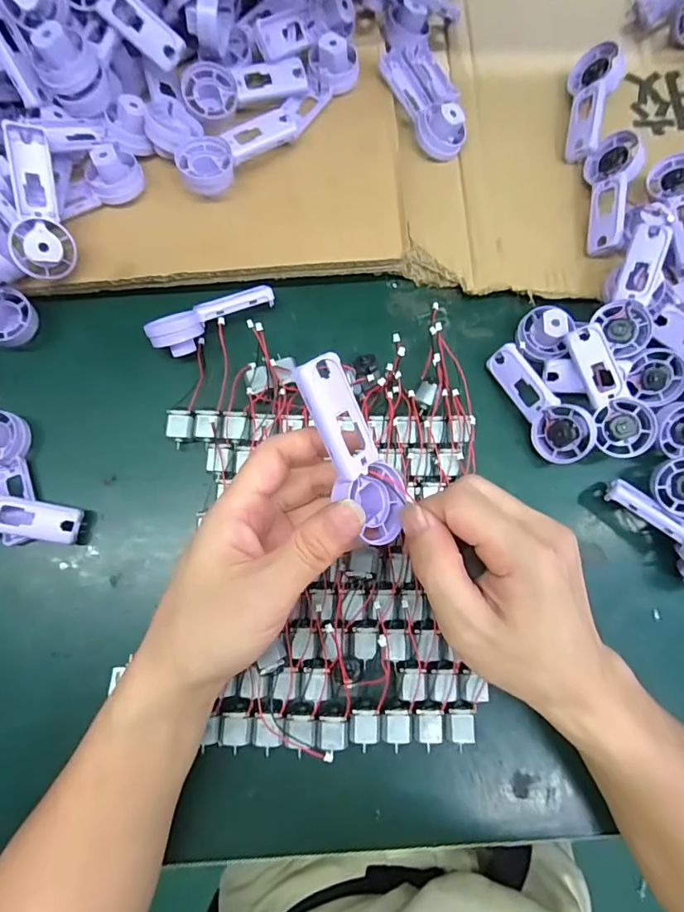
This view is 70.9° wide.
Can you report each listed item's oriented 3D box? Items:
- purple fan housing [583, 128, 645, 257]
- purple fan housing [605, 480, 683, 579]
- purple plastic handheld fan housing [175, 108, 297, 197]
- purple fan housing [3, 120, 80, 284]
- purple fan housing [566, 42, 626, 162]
[{"bbox_3d":[0.204,-0.196,0.363,0.021,0.039,0.094,19,77,-40],"label":"purple fan housing"},{"bbox_3d":[0.216,0.053,0.323,0.092,0.038,0.026,40,80,9],"label":"purple fan housing"},{"bbox_3d":[-0.075,-0.221,0.354,0.092,0.023,0.041,-28,79,-7],"label":"purple plastic handheld fan housing"},{"bbox_3d":[-0.206,-0.170,0.323,0.035,0.026,0.091,-5,95,0],"label":"purple fan housing"},{"bbox_3d":[0.198,-0.279,0.381,0.039,0.018,0.092,5,79,47],"label":"purple fan housing"}]

